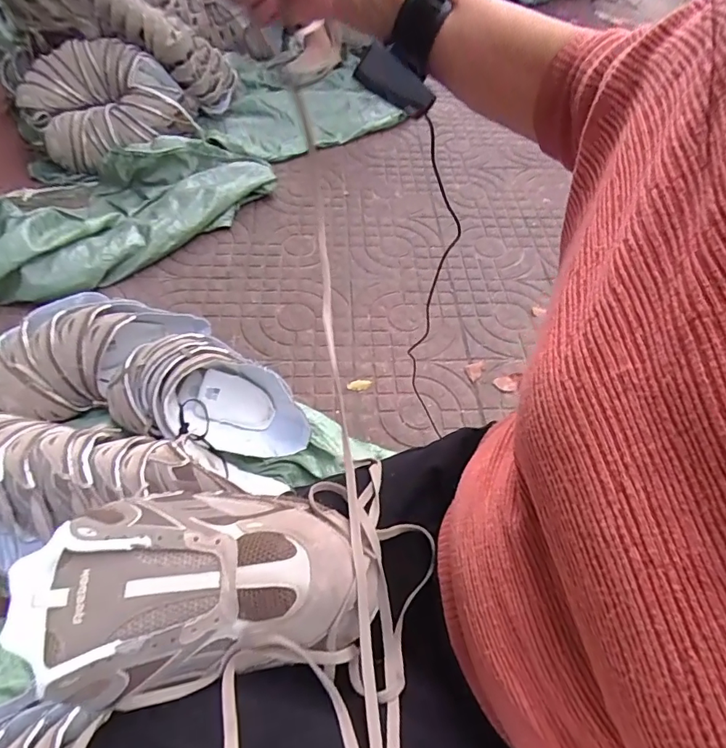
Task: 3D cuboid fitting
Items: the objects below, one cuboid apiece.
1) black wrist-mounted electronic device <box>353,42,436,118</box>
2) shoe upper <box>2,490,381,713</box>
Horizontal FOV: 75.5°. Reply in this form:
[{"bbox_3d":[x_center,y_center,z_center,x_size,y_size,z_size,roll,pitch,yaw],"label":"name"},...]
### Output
[{"bbox_3d":[0.028,-0.248,0.402,0.071,0.029,0.019,21,49,-26],"label":"black wrist-mounted electronic device"},{"bbox_3d":[-0.124,0.147,0.360,0.252,0.059,0.146,-9,55,-11],"label":"shoe upper"}]

